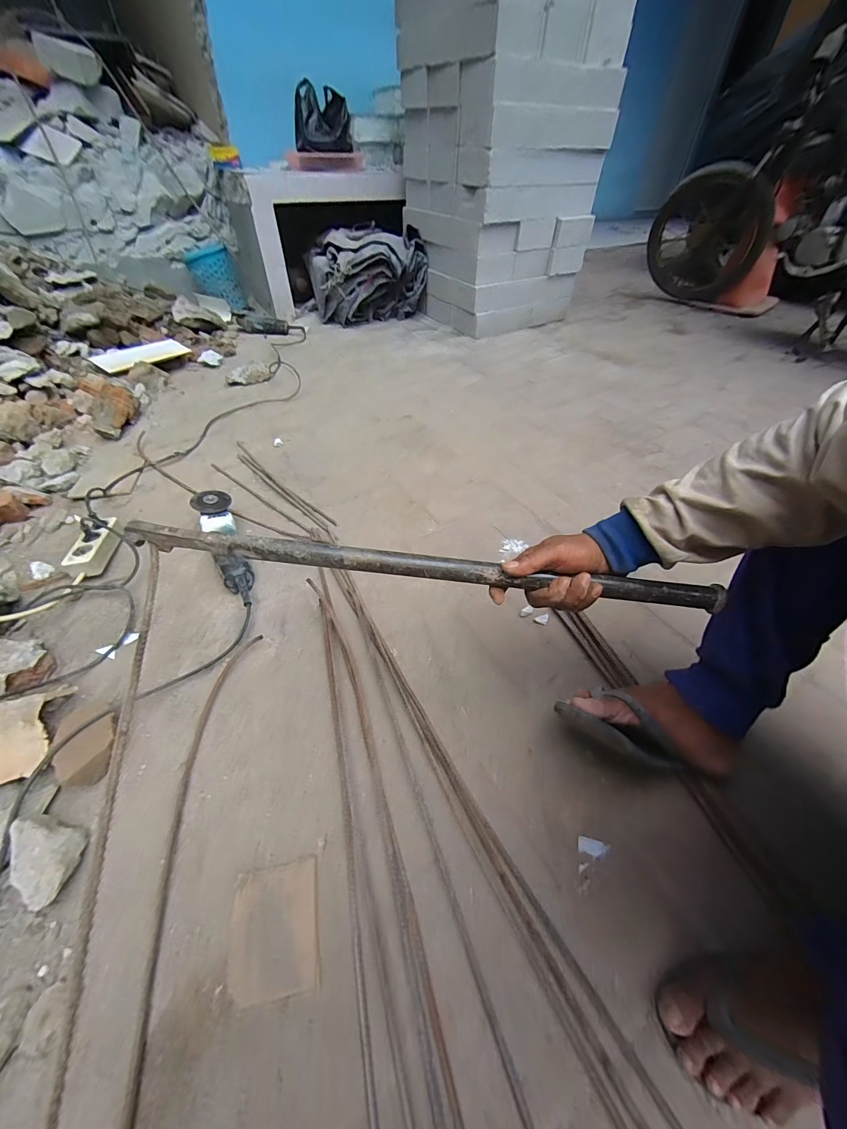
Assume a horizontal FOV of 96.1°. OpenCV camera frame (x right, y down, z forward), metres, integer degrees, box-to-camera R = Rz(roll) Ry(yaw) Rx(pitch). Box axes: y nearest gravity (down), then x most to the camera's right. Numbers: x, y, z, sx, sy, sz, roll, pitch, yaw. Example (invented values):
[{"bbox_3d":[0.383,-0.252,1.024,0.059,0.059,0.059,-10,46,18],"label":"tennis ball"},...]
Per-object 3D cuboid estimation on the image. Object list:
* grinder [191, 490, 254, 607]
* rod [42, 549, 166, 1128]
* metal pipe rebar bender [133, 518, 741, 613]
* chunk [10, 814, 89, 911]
[{"bbox_3d":[-0.416,-0.034,0.799,0.071,0.088,0.308,-20,51,-18],"label":"grinder"},{"bbox_3d":[-0.250,0.147,0.317,0.010,0.010,0.412,-11,53,-10],"label":"rod"},{"bbox_3d":[0.006,0.002,0.432,0.661,0.024,0.022,7,48,-1],"label":"metal pipe rebar bender"},{"bbox_3d":[-0.467,0.360,0.464,0.094,0.047,0.073,13,49,11],"label":"chunk"}]

